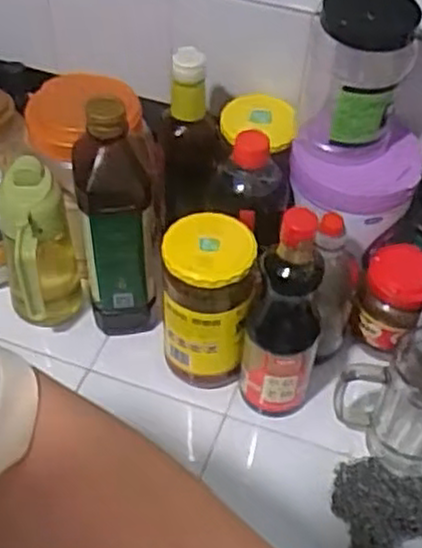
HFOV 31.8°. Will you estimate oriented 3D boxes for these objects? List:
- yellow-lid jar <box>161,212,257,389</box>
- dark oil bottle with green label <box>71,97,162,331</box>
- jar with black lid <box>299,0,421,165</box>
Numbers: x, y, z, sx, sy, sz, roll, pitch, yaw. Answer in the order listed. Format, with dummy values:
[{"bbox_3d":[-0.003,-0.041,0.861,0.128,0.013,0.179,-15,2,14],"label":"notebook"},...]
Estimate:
[{"bbox_3d":[-0.005,0.028,0.710,0.078,0.167,0.076,3,48,-1],"label":"yellow-lid jar"},{"bbox_3d":[-0.090,-0.047,0.718,0.070,0.260,0.072,-10,50,-12],"label":"dark oil bottle with green label"},{"bbox_3d":[0.134,-0.185,0.699,0.086,0.148,0.100,-1,48,-4],"label":"jar with black lid"}]

